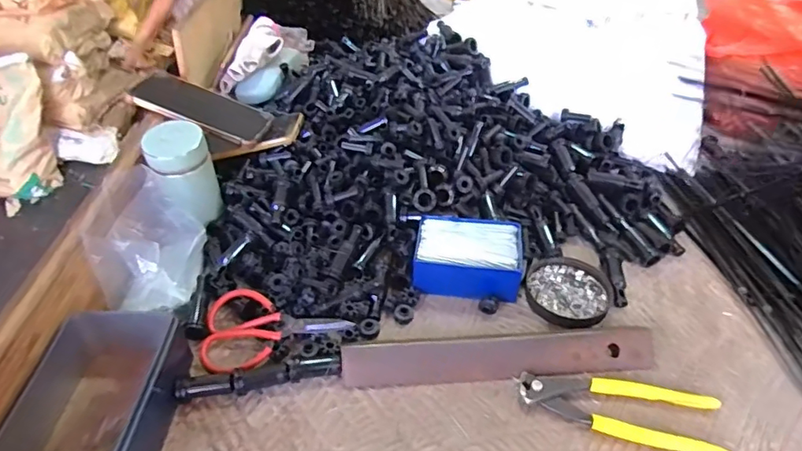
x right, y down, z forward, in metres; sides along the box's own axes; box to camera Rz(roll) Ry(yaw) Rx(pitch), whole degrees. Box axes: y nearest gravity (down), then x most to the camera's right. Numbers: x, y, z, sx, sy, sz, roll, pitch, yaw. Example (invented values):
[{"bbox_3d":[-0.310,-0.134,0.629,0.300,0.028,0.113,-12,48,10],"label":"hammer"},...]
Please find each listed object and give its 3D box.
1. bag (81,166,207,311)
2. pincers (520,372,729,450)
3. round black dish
[{"bbox_3d":[-0.253,0.011,0.533,0.080,0.092,0.121,-1,42,0],"label":"bag"},{"bbox_3d":[0.188,0.154,0.451,0.165,0.014,0.057,10,43,12],"label":"pincers"},{"bbox_3d":[0.174,0.068,0.550,0.086,0.012,0.085,0,42,0],"label":"round black dish"}]

